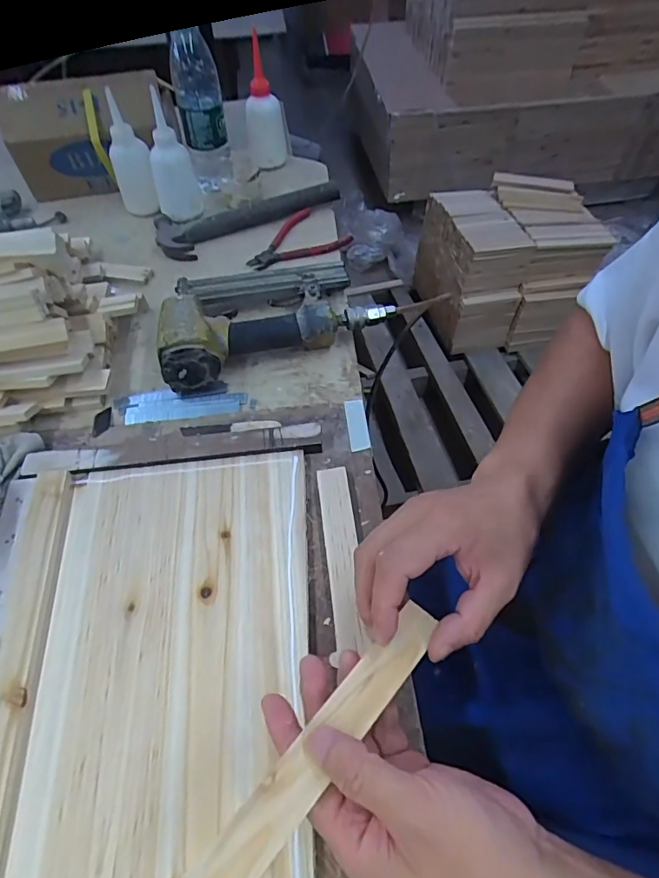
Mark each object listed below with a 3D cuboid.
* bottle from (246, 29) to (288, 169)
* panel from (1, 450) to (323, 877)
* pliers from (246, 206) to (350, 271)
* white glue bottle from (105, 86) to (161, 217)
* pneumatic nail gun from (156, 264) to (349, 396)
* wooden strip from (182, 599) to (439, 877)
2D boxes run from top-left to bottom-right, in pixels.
[{"bbox_3d":[-0.101,-0.513,0.749,0.058,0.156,0.055,-8,54,-4],"label":"bottle"},{"bbox_3d":[-0.111,0.195,0.340,0.193,0.012,0.415,-5,54,-2],"label":"panel"},{"bbox_3d":[-0.048,-0.266,0.671,0.131,0.025,0.096,-33,60,-20],"label":"pliers"},{"bbox_3d":[-0.278,-0.388,0.682,0.054,0.129,0.046,-20,56,-13],"label":"white glue bottle"},{"bbox_3d":[-0.081,-0.147,0.568,0.211,0.060,0.171,-8,54,-4],"label":"pneumatic nail gun"},{"bbox_3d":[-0.002,0.167,0.268,0.026,0.004,0.198,36,54,24],"label":"wooden strip"}]

